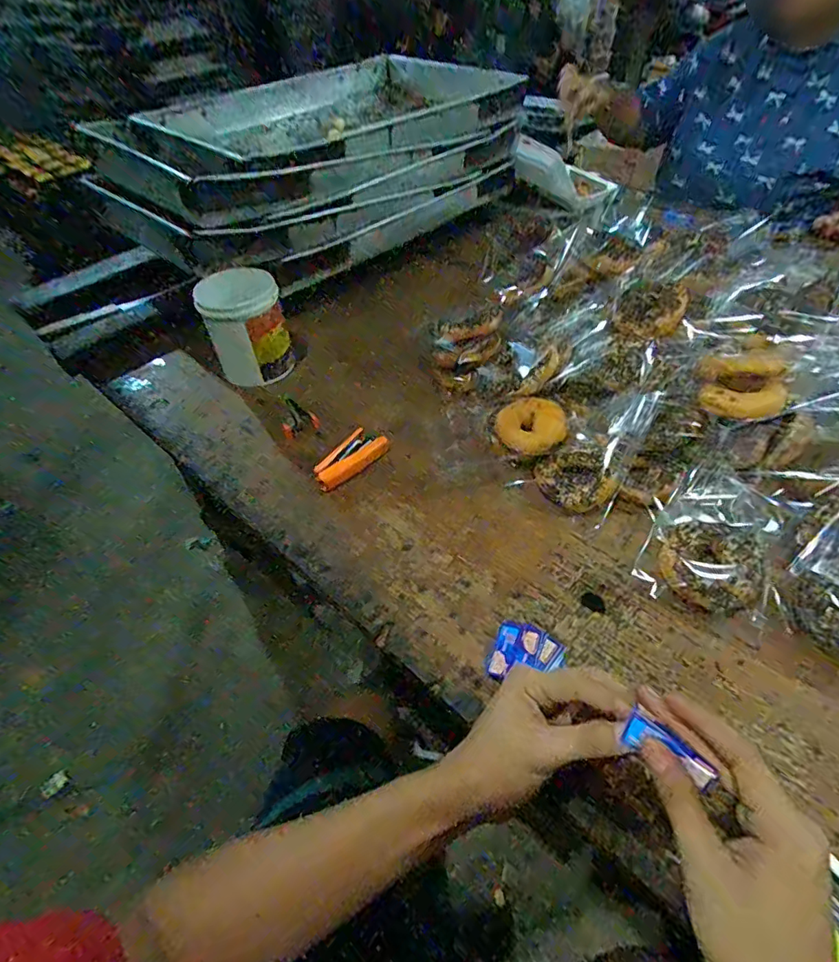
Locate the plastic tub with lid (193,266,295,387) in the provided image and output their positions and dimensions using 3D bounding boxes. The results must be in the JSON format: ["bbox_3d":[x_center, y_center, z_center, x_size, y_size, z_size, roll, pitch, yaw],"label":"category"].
[{"bbox_3d":[-0.248,-0.222,0.737,0.103,0.131,0.108,-3,49,3],"label":"plastic tub with lid"}]

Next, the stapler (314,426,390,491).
[{"bbox_3d":[-0.086,-0.028,0.624,0.099,0.017,0.045,-38,56,-25],"label":"stapler"}]

